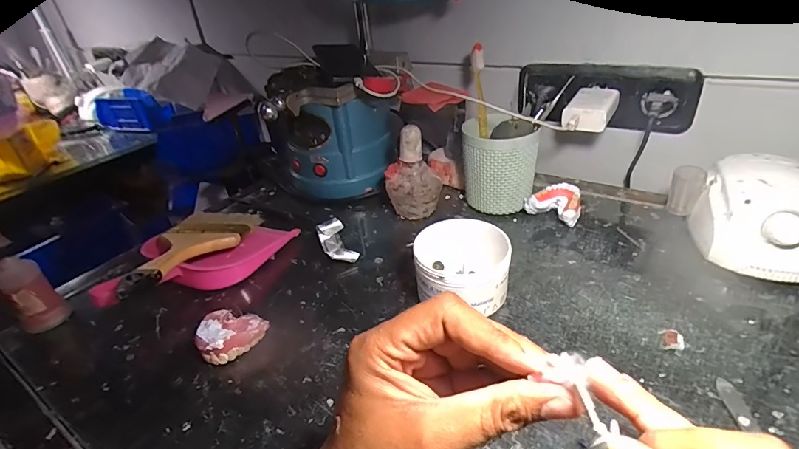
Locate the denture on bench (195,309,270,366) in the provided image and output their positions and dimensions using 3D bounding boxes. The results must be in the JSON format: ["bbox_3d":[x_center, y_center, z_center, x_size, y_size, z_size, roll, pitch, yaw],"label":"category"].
[{"bbox_3d":[-0.164,0.100,0.397,0.059,0.027,0.057,-29,39,-31],"label":"denture on bench"}]

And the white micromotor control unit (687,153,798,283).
[{"bbox_3d":[0.366,-0.009,0.426,0.096,0.080,0.135,4,34,16],"label":"white micromotor control unit"}]

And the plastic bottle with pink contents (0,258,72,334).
[{"bbox_3d":[-0.385,0.072,0.430,0.034,0.085,0.039,20,41,35],"label":"plastic bottle with pink contents"}]

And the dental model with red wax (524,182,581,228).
[{"bbox_3d":[0.198,-0.026,0.524,0.064,0.035,0.050,19,40,34],"label":"dental model with red wax"}]

